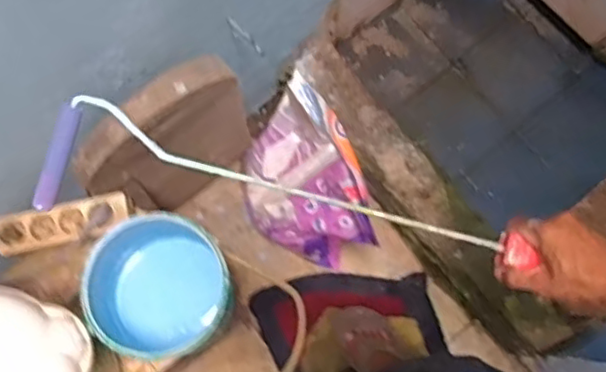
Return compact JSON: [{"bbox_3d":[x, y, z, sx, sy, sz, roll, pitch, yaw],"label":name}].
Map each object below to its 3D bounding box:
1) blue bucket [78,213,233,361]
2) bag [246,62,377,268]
[{"bbox_3d":[-0.191,0.148,0.904,0.185,0.222,0.177,0,76,-2],"label":"blue bucket"},{"bbox_3d":[-0.004,-0.004,1.217,0.203,0.324,0.282,-11,77,-4],"label":"bag"}]

